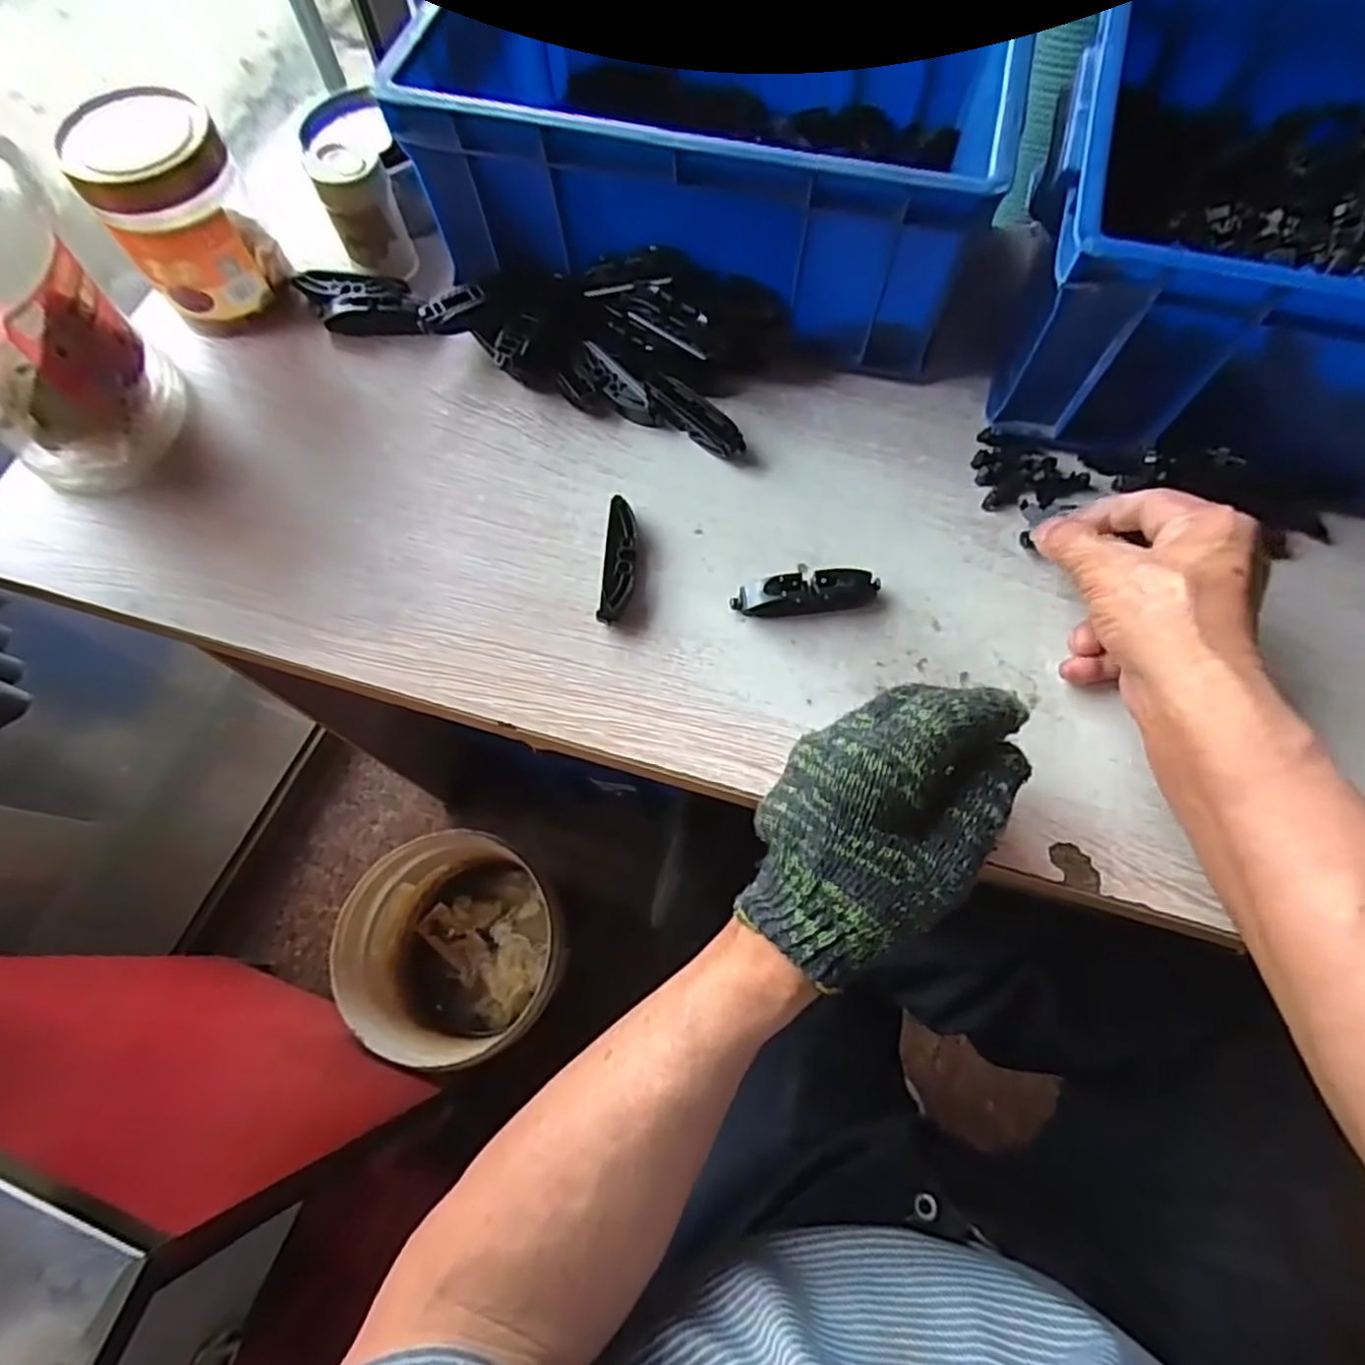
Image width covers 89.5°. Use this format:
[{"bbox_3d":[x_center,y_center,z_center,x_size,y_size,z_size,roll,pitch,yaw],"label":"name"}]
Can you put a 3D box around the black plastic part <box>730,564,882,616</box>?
[{"bbox_3d":[0.070,-0.052,0.391,0.080,0.015,0.025,-4,69,-2],"label":"black plastic part"}]

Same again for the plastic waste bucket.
[{"bbox_3d":[-0.284,0.354,0.903,0.246,0.257,0.250,0,69,0],"label":"plastic waste bucket"}]

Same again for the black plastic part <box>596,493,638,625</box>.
[{"bbox_3d":[-0.036,-0.071,0.397,0.017,0.019,0.077,5,69,2],"label":"black plastic part"}]

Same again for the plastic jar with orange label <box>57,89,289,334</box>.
[{"bbox_3d":[-0.310,-0.290,0.435,0.083,0.100,0.081,0,69,0],"label":"plastic jar with orange label"}]

